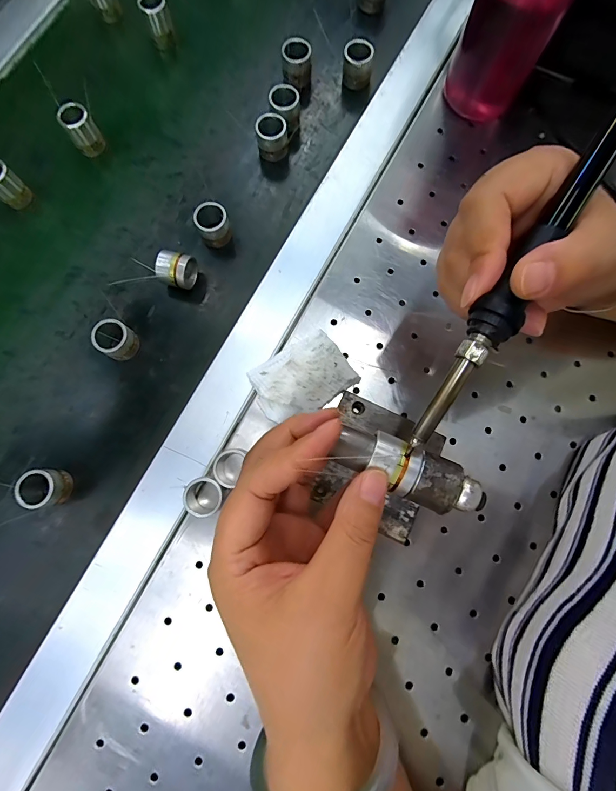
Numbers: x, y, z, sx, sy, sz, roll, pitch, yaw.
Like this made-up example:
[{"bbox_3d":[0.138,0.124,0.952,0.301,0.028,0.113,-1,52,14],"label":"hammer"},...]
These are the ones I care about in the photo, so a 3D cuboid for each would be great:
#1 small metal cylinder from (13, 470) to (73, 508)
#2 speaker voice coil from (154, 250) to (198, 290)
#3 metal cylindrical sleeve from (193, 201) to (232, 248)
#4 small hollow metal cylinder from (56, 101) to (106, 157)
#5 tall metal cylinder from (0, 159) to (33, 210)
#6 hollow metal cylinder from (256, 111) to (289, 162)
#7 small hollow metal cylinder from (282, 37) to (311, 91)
[{"bbox_3d":[-0.183,0.064,0.257,0.024,0.024,0.024,0,80,0],"label":"small metal cylinder"},{"bbox_3d":[-0.100,-0.094,0.285,0.027,0.022,0.024,9,80,1],"label":"speaker voice coil"},{"bbox_3d":[-0.074,-0.133,0.289,0.024,0.025,0.022,0,80,0],"label":"metal cylindrical sleeve"},{"bbox_3d":[-0.183,-0.215,0.302,0.023,0.035,0.018,-33,81,-6],"label":"small hollow metal cylinder"},{"bbox_3d":[-0.238,-0.167,0.292,0.018,0.034,0.023,42,82,7],"label":"tall metal cylinder"},{"bbox_3d":[-0.029,-0.210,0.305,0.025,0.028,0.024,-9,80,-2],"label":"hollow metal cylinder"},{"bbox_3d":[-0.009,-0.279,0.315,0.024,0.028,0.024,0,80,0],"label":"small hollow metal cylinder"}]

